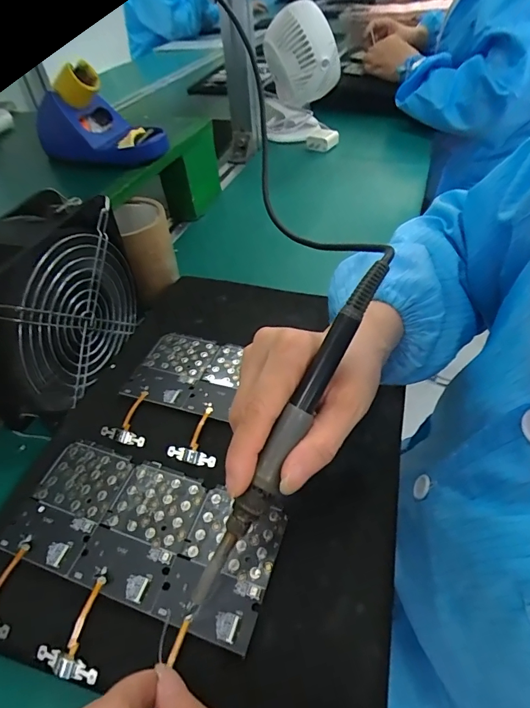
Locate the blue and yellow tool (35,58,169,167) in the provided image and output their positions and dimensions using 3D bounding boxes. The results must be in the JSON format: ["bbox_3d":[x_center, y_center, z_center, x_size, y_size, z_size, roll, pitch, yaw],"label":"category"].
[{"bbox_3d":[-0.188,-0.258,0.469,0.125,0.102,0.084,-23,50,-16],"label":"blue and yellow tool"}]

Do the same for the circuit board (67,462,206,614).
[{"bbox_3d":[-0.075,0.105,0.257,0.054,0.004,0.077,13,50,16],"label":"circuit board"}]

